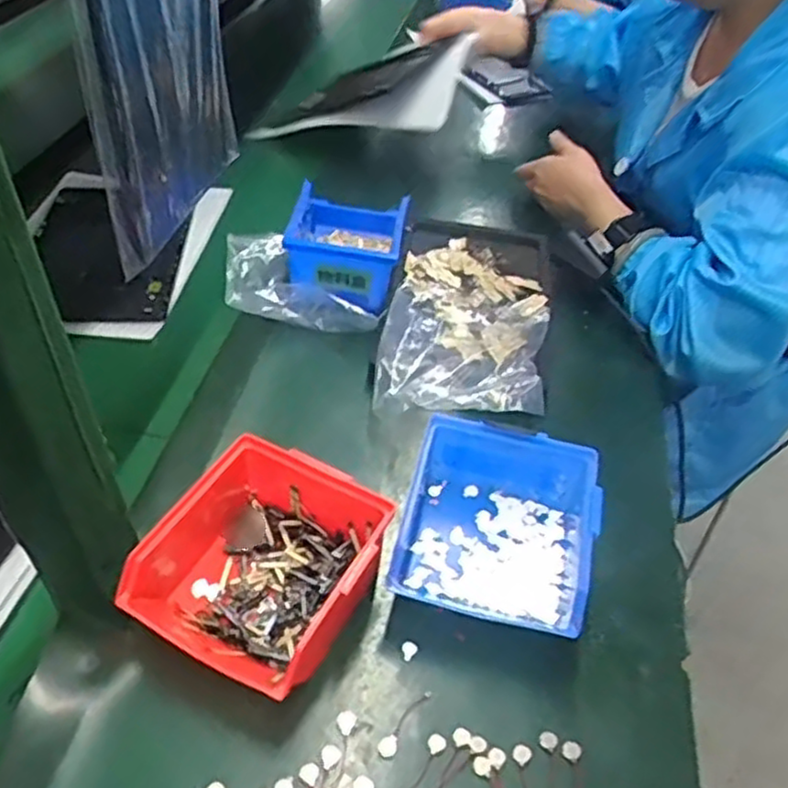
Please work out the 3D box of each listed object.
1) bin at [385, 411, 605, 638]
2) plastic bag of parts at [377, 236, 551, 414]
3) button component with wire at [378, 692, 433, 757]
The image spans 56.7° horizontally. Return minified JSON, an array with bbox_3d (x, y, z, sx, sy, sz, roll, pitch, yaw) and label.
[{"bbox_3d":[0.067,0.092,0.499,0.127,0.069,0.130,13,44,9],"label":"bin"},{"bbox_3d":[0.070,-0.075,0.678,0.147,0.040,0.287,9,44,4],"label":"plastic bag of parts"},{"bbox_3d":[0.006,0.194,0.432,0.011,0.004,0.047,27,48,22],"label":"button component with wire"}]

